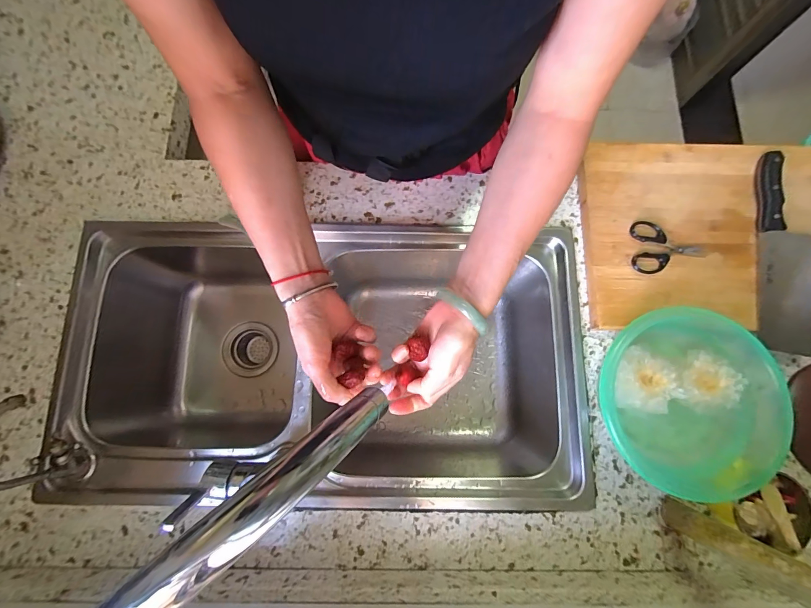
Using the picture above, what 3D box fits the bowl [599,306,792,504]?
[{"bbox_3d":[0.355,0.124,0.460,0.214,0.073,0.224,0,79,0],"label":"bowl"}]

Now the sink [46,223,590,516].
[{"bbox_3d":[-0.118,0.096,0.628,0.741,0.268,0.400,1,79,0],"label":"sink"}]

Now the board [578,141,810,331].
[{"bbox_3d":[0.462,-0.108,0.527,0.380,0.032,0.283,1,79,0],"label":"board"}]

